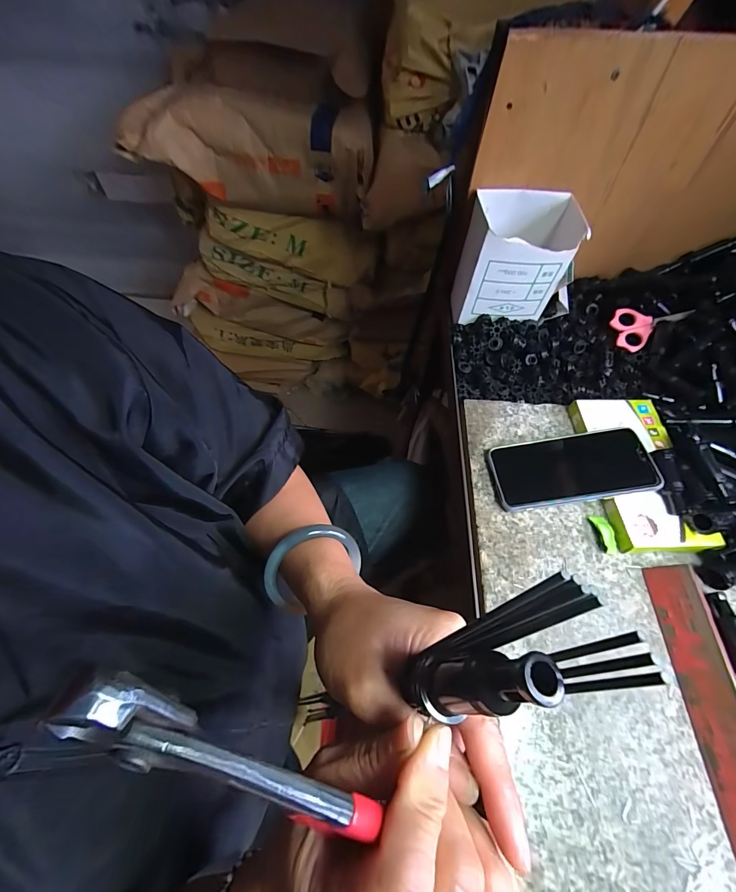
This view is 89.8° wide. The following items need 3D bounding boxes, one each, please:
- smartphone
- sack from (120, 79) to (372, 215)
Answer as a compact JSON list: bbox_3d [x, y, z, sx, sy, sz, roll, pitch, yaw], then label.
[{"bbox_3d":[0.212,0.023,0.385,0.155,0.011,0.073,-10,65,5],"label":"smartphone"},{"bbox_3d":[-0.248,-0.615,0.793,0.509,0.182,0.172,6,59,3],"label":"sack"}]

